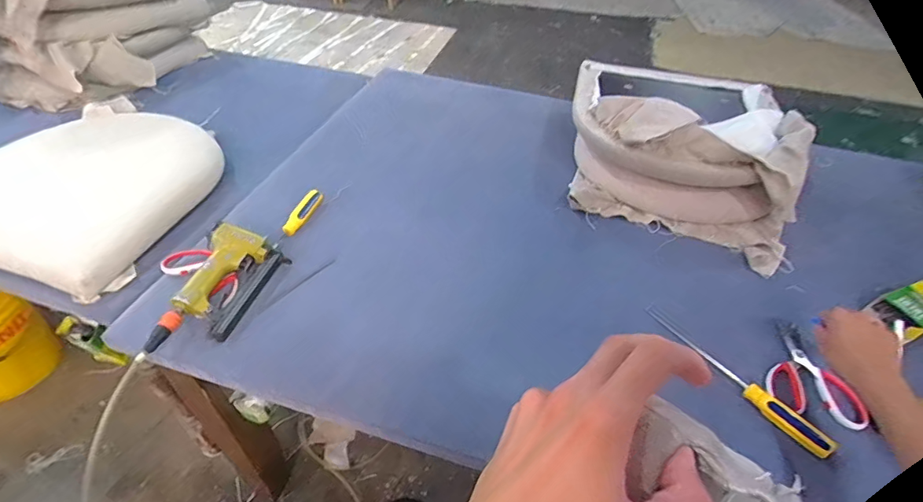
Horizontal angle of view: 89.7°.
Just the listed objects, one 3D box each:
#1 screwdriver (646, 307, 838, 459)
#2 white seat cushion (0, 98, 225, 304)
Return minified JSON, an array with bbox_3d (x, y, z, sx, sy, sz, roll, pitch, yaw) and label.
[{"bbox_3d":[0.389,0.176,0.677,0.027,0.028,0.284,-24,50,-26],"label":"screwdriver"},{"bbox_3d":[-0.714,-0.157,0.910,0.422,0.085,0.470,15,45,12],"label":"white seat cushion"}]

